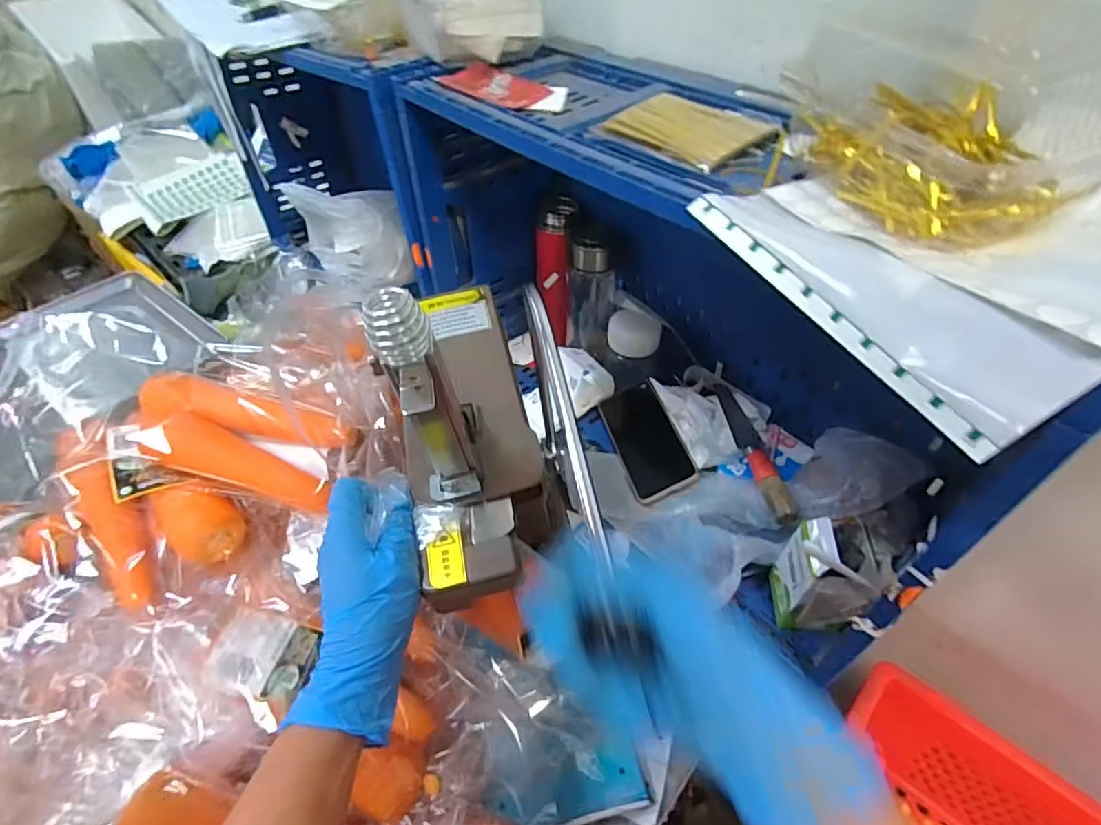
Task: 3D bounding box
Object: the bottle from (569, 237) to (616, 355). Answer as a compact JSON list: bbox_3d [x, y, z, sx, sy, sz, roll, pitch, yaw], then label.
[{"bbox_3d":[0.055,-0.153,0.722,0.062,0.162,0.075,1,47,4],"label":"bottle"}]

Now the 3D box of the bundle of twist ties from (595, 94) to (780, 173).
[{"bbox_3d":[0.110,-0.231,0.444,0.086,0.010,0.122,-36,54,-27],"label":"bundle of twist ties"}]

